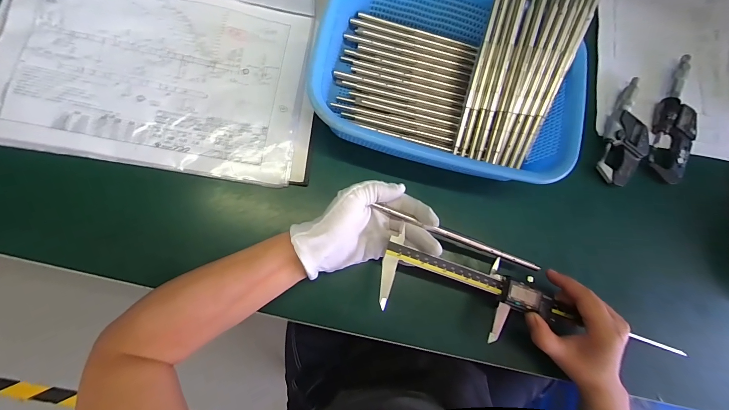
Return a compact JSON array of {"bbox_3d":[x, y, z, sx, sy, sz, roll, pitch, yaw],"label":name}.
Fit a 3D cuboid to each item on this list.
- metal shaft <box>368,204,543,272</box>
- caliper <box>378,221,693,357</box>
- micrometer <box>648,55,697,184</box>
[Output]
[{"bbox_3d":[0.102,0.036,0.331,0.187,0.008,0.007,21,85,-11],"label":"metal shaft"},{"bbox_3d":[0.182,0.114,0.337,0.351,0.016,0.071,18,85,-10],"label":"caliper"},{"bbox_3d":[0.428,-0.116,0.429,0.054,0.019,0.177,26,78,-5],"label":"micrometer"}]

